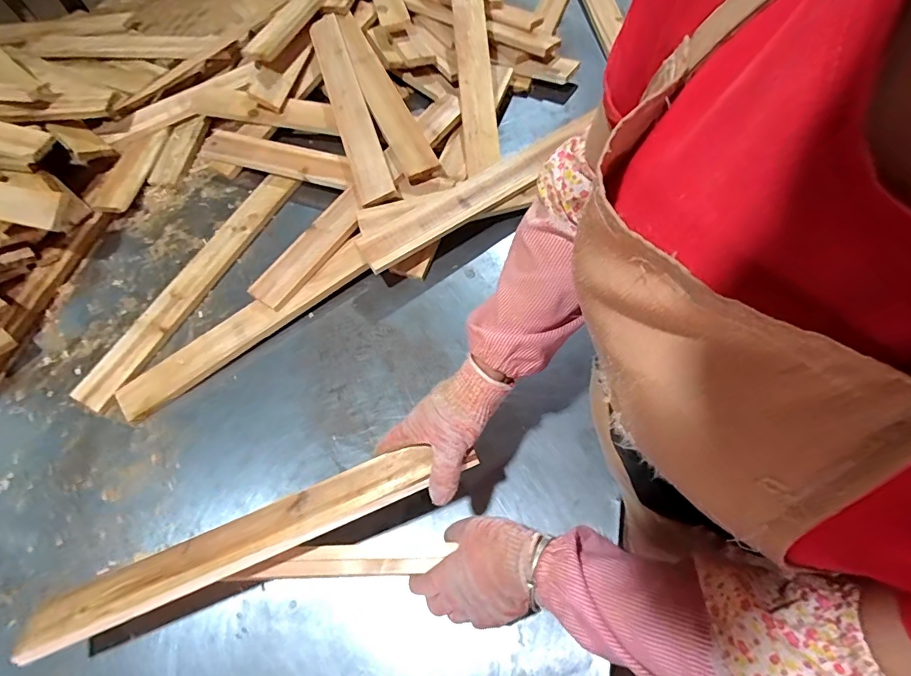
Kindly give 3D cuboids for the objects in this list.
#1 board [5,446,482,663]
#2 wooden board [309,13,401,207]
[{"bbox_3d":[-0.209,0.203,0.471,0.465,0.013,0.059,-23,38,-3],"label":"board"},{"bbox_3d":[-0.198,-0.432,0.823,0.061,0.031,0.458,-18,62,-5],"label":"wooden board"}]

